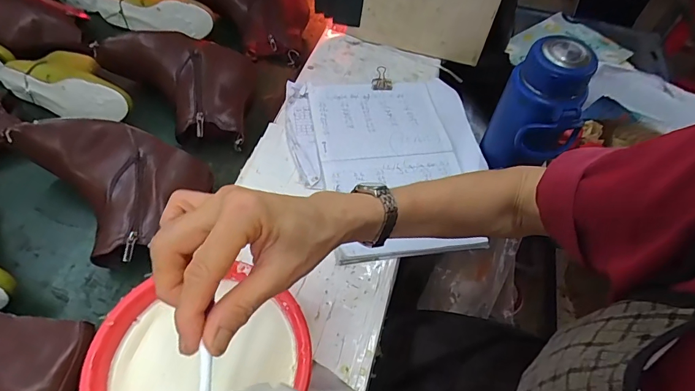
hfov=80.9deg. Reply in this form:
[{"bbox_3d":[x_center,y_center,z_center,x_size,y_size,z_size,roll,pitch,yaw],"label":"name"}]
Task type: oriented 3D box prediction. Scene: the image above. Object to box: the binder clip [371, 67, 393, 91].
[{"bbox_3d":[0.060,-0.194,0.685,0.033,0.022,0.041,9,56,2],"label":"binder clip"}]

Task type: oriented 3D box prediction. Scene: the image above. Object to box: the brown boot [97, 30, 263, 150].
[{"bbox_3d":[-0.272,-0.167,0.618,0.238,0.072,0.156,3,56,-1],"label":"brown boot"}]

